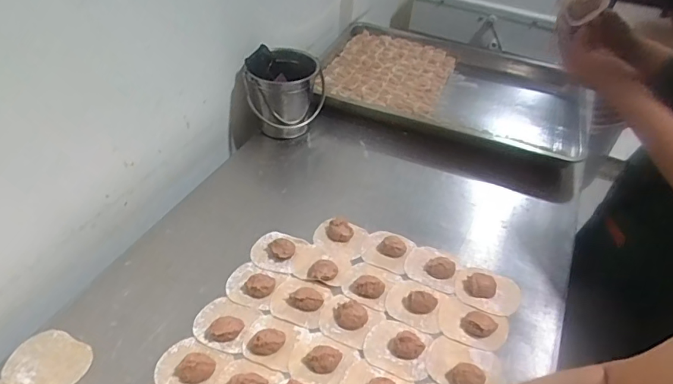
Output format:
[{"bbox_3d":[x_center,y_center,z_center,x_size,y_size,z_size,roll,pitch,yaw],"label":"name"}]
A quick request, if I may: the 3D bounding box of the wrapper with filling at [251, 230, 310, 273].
[{"bbox_3d":[-0.090,0.083,0.696,0.073,0.015,0.076,17,45,14],"label":"wrapper with filling"}]

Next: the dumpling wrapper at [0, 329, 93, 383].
[{"bbox_3d":[-0.346,0.204,0.553,0.092,0.004,0.073,19,45,16],"label":"dumpling wrapper"}]

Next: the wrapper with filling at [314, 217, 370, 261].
[{"bbox_3d":[0.006,0.066,0.718,0.080,0.025,0.064,15,44,12],"label":"wrapper with filling"}]

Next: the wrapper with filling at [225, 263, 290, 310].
[{"bbox_3d":[-0.118,0.126,0.650,0.072,0.016,0.066,15,44,12],"label":"wrapper with filling"}]

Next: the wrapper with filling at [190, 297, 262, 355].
[{"bbox_3d":[-0.146,0.166,0.601,0.075,0.020,0.071,14,44,10],"label":"wrapper with filling"}]

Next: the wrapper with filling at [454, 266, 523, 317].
[{"bbox_3d":[0.220,0.132,0.663,0.091,0.025,0.074,21,46,18],"label":"wrapper with filling"}]

